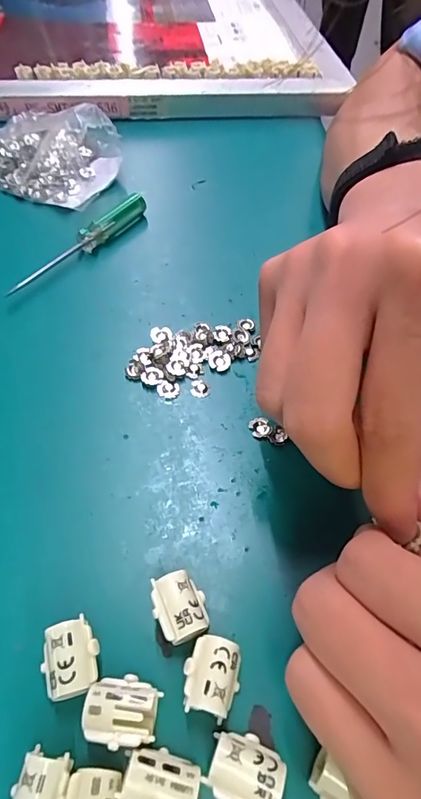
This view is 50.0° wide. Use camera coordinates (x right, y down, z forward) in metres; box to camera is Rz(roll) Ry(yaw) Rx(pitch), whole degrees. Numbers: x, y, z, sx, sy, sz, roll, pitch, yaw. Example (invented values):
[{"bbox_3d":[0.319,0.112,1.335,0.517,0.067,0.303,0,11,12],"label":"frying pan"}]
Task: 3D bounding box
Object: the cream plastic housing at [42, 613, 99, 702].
[{"bbox_3d":[-0.047,0.089,0.155,0.017,0.014,0.022,-15,56,-13],"label":"cream plastic housing"}]

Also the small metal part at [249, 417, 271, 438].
[{"bbox_3d":[0.024,0.013,0.218,0.010,0.004,0.011,0,55,0],"label":"small metal part"}]

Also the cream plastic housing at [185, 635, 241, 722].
[{"bbox_3d":[0.000,0.093,0.153,0.017,0.013,0.022,15,55,8],"label":"cream plastic housing"}]

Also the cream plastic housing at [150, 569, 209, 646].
[{"bbox_3d":[-0.012,0.077,0.166,0.017,0.014,0.023,-21,58,-17],"label":"cream plastic housing"}]

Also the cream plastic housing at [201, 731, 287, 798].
[{"bbox_3d":[0.010,0.113,0.137,0.022,0.014,0.018,18,55,10],"label":"cream plastic housing"}]

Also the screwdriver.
[{"bbox_3d":[-0.081,-0.099,0.283,0.010,0.014,0.112,32,61,20],"label":"screwdriver"}]

